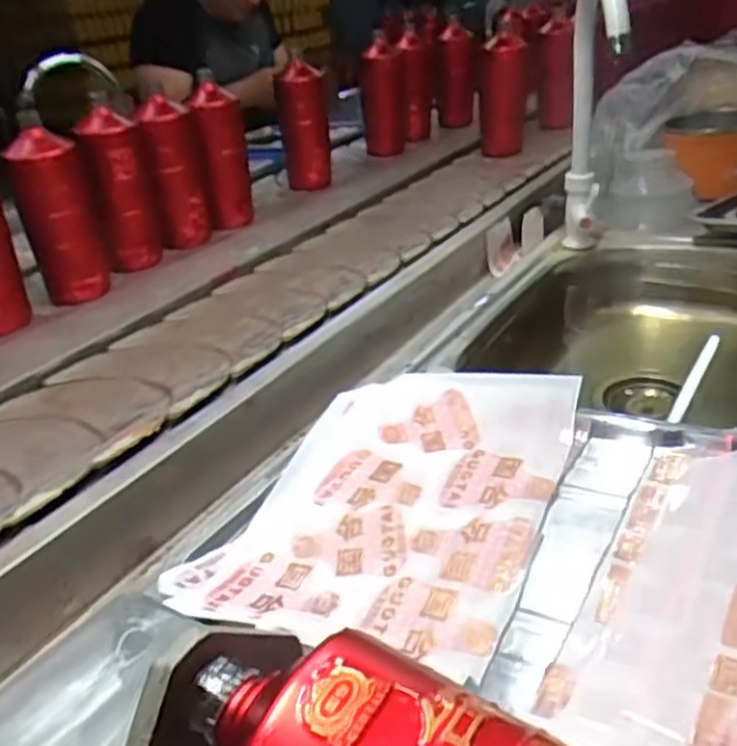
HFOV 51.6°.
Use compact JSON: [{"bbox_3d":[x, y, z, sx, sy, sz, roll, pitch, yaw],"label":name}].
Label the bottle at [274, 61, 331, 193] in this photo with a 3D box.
[{"bbox_3d":[-0.102,-0.388,1.221,0.078,0.190,0.062,-3,28,-2],"label":"bottle"}]

